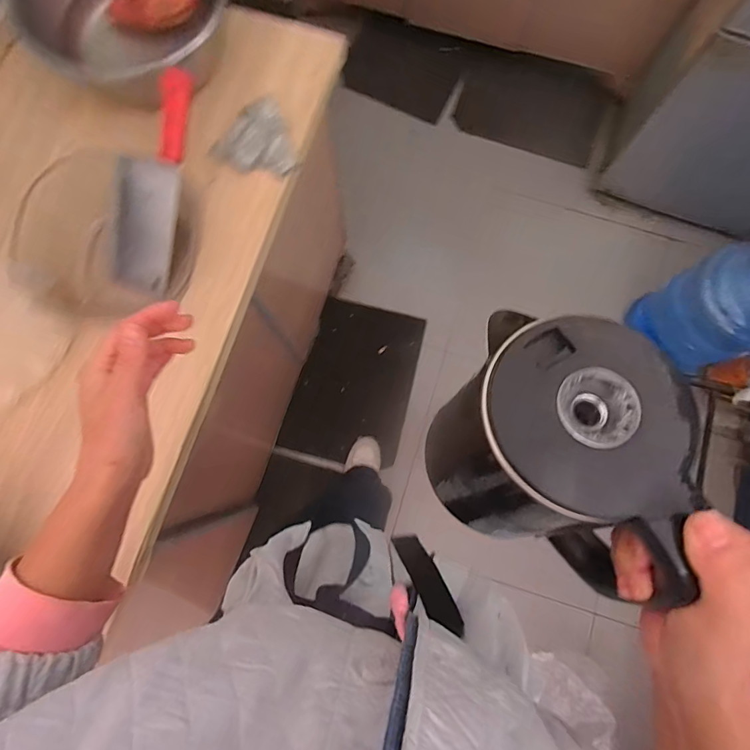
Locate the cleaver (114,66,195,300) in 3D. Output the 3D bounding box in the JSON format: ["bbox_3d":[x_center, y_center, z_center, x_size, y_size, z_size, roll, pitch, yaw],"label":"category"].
[{"bbox_3d":[-0.283,-0.237,0.549,0.090,0.026,0.263,25,111,4],"label":"cleaver"}]

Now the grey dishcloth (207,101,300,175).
[{"bbox_3d":[-0.158,-0.329,0.615,0.097,0.039,0.101,32,80,5],"label":"grey dishcloth"}]

